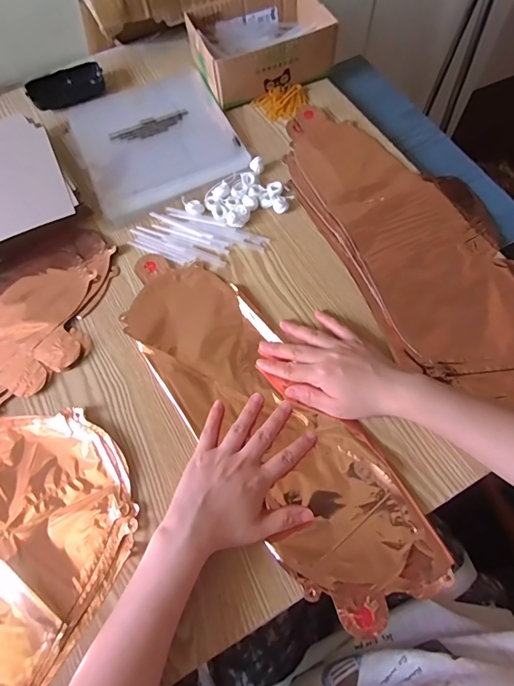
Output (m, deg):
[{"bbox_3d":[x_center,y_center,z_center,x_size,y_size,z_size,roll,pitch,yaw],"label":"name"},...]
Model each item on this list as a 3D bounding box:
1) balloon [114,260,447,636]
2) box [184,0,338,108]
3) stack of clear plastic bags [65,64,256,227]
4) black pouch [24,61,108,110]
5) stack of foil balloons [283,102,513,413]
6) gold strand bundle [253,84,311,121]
[{"bbox_3d":[0.002,0.067,0.431,0.133,0.012,0.432,-36,70,-12],"label":"balloon"},{"bbox_3d":[0.003,-0.429,0.596,0.182,0.063,0.144,-21,68,-6],"label":"box"},{"bbox_3d":[-0.142,-0.287,0.577,0.201,0.010,0.217,-25,69,-8],"label":"stack of clear plastic bags"},{"bbox_3d":[-0.281,-0.382,0.620,0.109,0.021,0.052,-33,70,-11],"label":"black pouch"},{"bbox_3d":[0.195,-0.122,0.497,0.213,0.007,0.465,-29,69,-10],"label":"stack of foil balloons"},{"bbox_3d":[0.039,-0.340,0.592,0.072,0.013,0.048,-19,68,-6],"label":"gold strand bundle"}]

